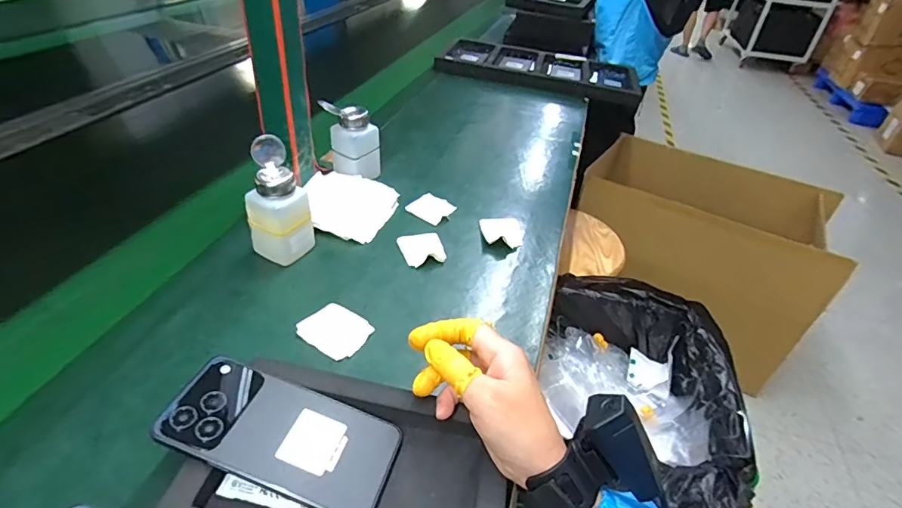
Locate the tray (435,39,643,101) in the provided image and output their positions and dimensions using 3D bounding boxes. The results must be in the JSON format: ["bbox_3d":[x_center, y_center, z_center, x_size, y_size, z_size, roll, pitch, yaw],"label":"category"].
[{"bbox_3d":[0.211,-0.443,1.138,0.466,0.048,0.220,9,38,4],"label":"tray"}]

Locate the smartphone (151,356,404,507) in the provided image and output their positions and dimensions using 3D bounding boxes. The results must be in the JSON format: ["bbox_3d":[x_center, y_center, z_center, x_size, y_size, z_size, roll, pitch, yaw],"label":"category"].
[{"bbox_3d":[-0.121,0.130,0.345,0.162,0.006,0.072,21,41,2],"label":"smartphone"}]

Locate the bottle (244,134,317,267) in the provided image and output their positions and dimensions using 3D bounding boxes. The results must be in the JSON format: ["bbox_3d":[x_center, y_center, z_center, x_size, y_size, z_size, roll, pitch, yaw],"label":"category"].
[{"bbox_3d":[-0.190,-0.056,0.515,0.053,0.128,0.052,22,41,20],"label":"bottle"}]

